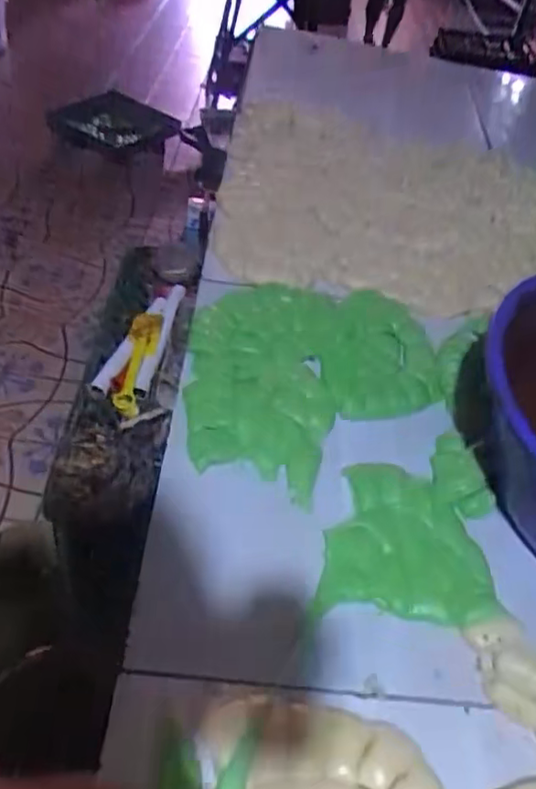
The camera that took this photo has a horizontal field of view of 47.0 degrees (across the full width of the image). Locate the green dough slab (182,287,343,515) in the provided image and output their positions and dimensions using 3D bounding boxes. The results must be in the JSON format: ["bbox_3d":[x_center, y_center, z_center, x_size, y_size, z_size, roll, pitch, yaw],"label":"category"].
[{"bbox_3d":[-0.008,-0.029,0.685,0.161,0.016,0.298,8,47,0],"label":"green dough slab"}]

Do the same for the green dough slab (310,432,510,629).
[{"bbox_3d":[0.134,0.118,0.590,0.157,0.015,0.193,9,47,1],"label":"green dough slab"}]

